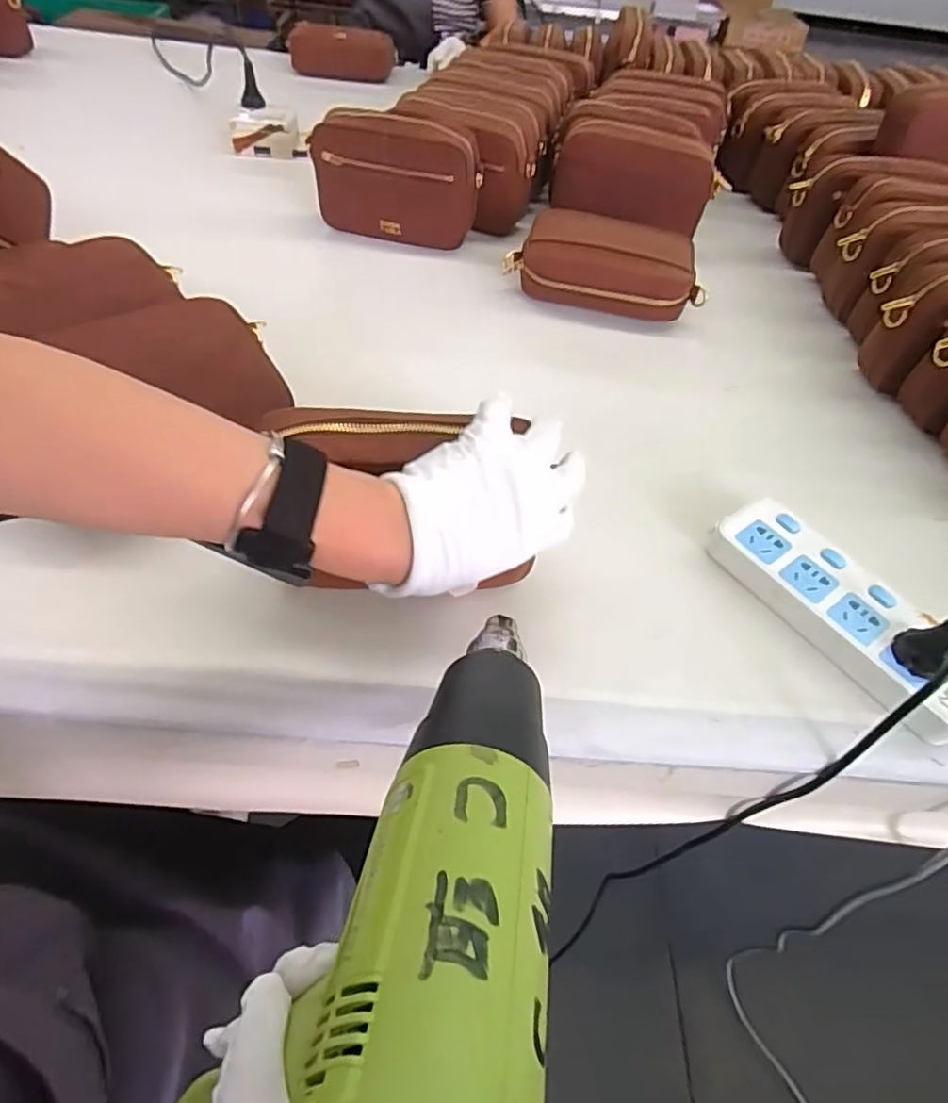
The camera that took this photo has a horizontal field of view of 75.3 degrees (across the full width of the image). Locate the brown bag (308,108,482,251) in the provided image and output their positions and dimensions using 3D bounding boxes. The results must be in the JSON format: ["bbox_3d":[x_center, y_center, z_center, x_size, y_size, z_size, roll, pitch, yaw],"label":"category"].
[{"bbox_3d":[-0.096,-0.446,0.748,0.200,0.134,0.055,8,51,0],"label":"brown bag"}]

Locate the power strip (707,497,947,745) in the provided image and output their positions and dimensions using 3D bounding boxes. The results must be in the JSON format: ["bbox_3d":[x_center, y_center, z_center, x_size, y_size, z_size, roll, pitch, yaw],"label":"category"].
[{"bbox_3d":[0.270,0.043,0.459,0.079,0.035,0.210,-25,58,-24],"label":"power strip"}]

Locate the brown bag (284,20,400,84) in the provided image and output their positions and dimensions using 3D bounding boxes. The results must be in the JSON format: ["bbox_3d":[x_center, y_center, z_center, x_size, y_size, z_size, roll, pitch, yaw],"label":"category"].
[{"bbox_3d":[-0.257,-0.963,1.189,0.210,0.070,0.063,7,51,-1],"label":"brown bag"}]

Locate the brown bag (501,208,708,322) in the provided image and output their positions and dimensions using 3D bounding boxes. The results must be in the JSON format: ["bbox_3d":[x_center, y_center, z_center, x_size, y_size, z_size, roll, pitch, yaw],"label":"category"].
[{"bbox_3d":[0.151,-0.324,0.707,0.221,0.072,0.108,9,51,1],"label":"brown bag"}]

